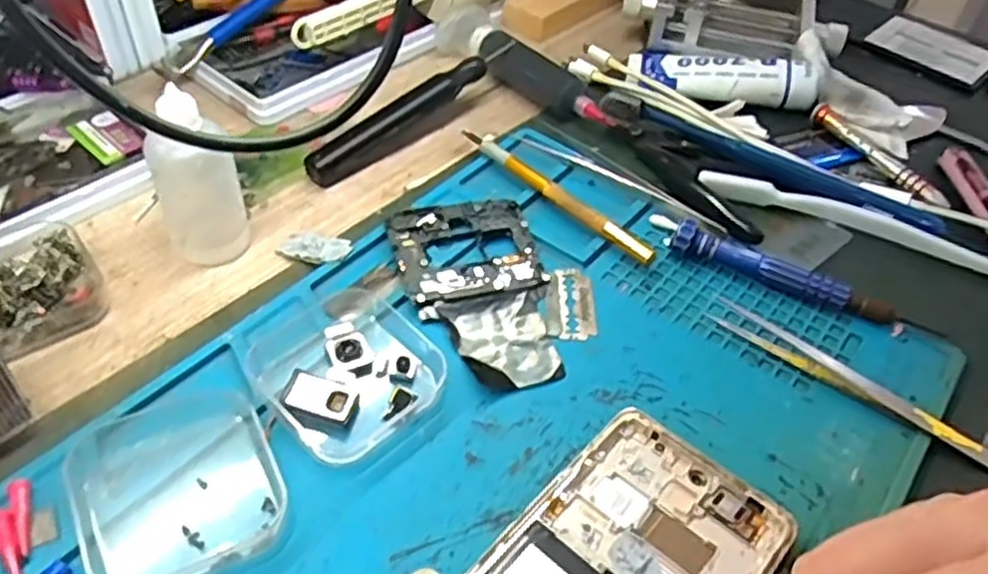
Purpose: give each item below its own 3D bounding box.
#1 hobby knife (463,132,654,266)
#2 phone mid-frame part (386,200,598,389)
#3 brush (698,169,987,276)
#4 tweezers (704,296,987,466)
[{"bbox_3d":[0.030,-0.050,0.384,0.010,0.012,0.126,-31,56,-30],"label":"hobby knife"},{"bbox_3d":[-0.001,-0.004,0.343,0.072,0.004,0.108,-26,54,-27],"label":"phone mid-frame part"},{"bbox_3d":[0.187,-0.032,0.384,0.166,0.009,0.015,20,47,13],"label":"brush"},{"bbox_3d":[0.150,0.040,0.310,0.130,0.011,0.007,30,51,22],"label":"tweezers"}]

